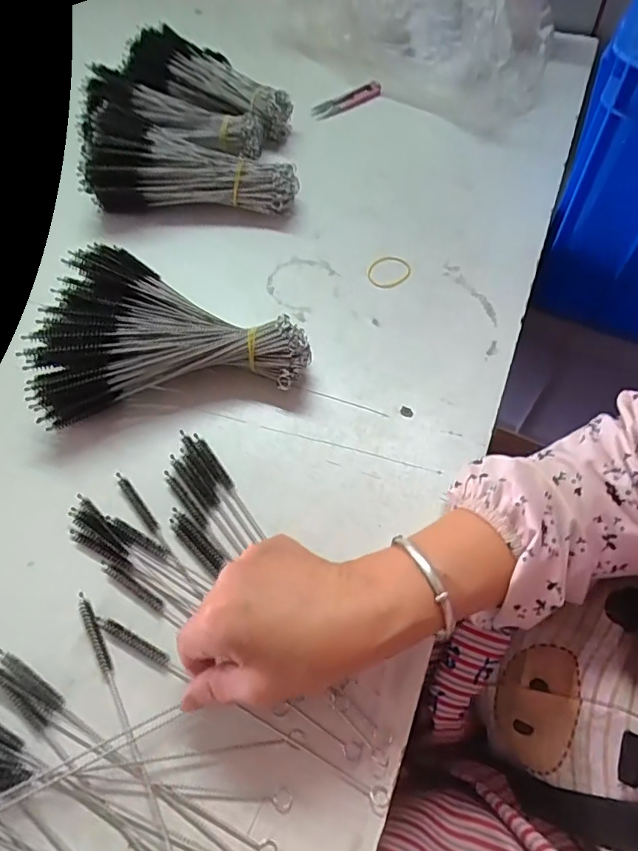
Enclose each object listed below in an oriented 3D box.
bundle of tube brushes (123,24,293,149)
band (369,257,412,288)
[{"bbox_3d":[-0.124,-0.393,0.605,0.197,0.043,0.067,25,60,0],"label":"bundle of tube brushes"},{"bbox_3d":[0.067,-0.146,0.502,0.037,0.006,0.047,32,64,18],"label":"band"}]

